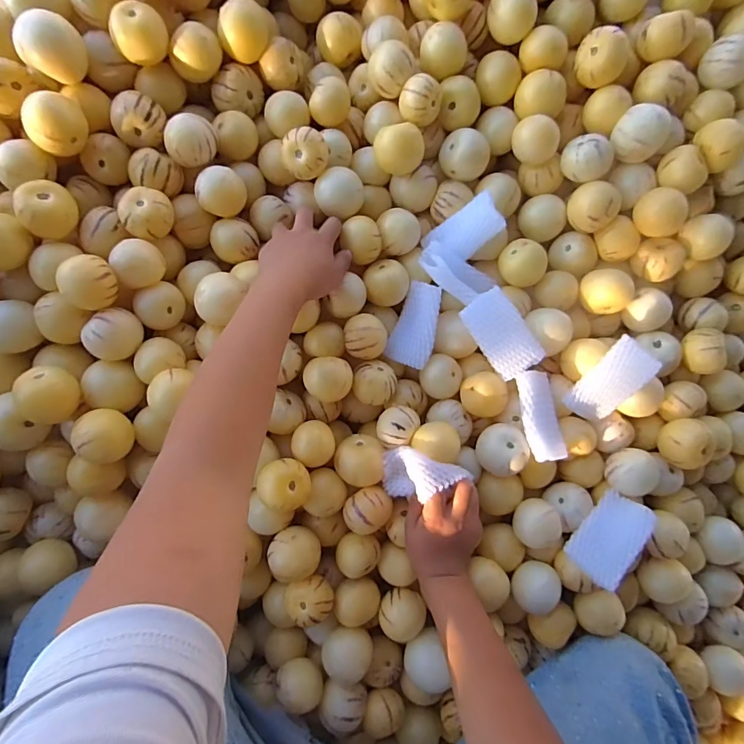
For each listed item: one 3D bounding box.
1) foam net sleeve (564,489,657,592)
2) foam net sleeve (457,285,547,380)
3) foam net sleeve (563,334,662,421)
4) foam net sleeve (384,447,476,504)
[{"bbox_3d":[0.267,0.185,0.497,0.060,0.010,0.097,35,77,34],"label":"foam net sleeve"},{"bbox_3d":[0.153,-0.045,0.521,0.057,0.016,0.099,-36,91,-7],"label":"foam net sleeve"},{"bbox_3d":[0.275,0.013,0.511,0.056,0.015,0.102,32,122,-6],"label":"foam net sleeve"},{"bbox_3d":[0.053,0.110,0.491,0.049,0.090,0.055,-5,86,-48],"label":"foam net sleeve"}]

